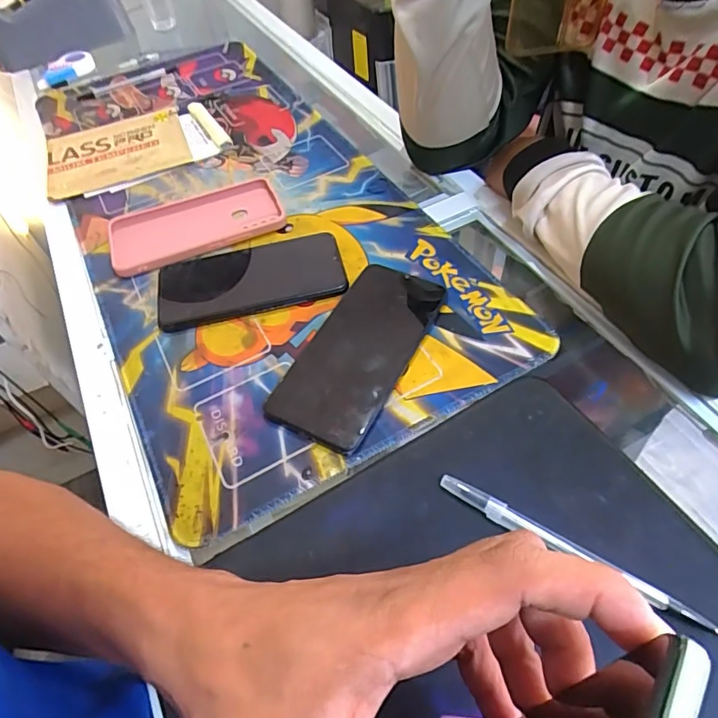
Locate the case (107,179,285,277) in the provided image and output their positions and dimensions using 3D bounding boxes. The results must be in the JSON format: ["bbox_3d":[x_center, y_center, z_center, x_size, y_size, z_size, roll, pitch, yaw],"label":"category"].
[{"bbox_3d":[-0.156,-0.129,0.473,0.160,0.011,0.095,-19,54,-9],"label":"case"}]

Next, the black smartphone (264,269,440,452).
[{"bbox_3d":[0.002,-0.009,0.367,0.074,0.013,0.161,21,58,20],"label":"black smartphone"}]

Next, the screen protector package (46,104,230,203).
[{"bbox_3d":[-0.260,-0.245,0.570,0.195,0.016,0.130,-22,54,-10],"label":"screen protector package"}]

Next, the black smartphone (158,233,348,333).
[{"bbox_3d":[-0.094,-0.068,0.425,0.158,0.012,0.074,-14,53,-4],"label":"black smartphone"}]

